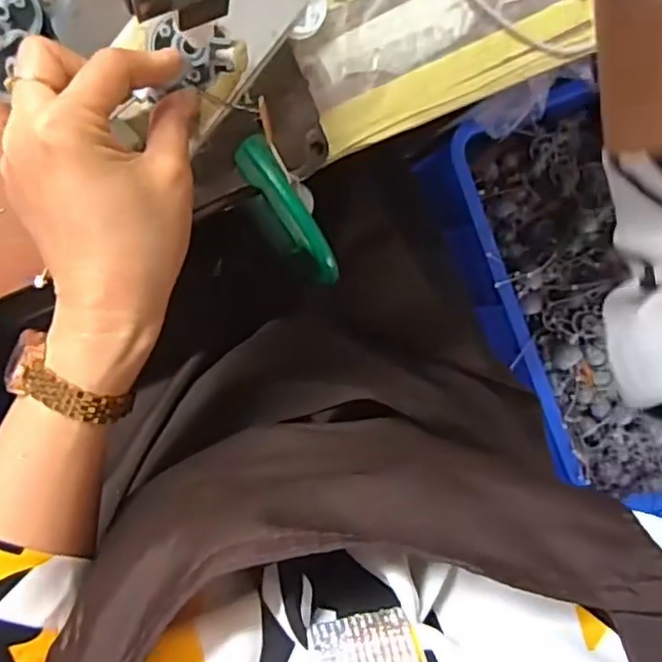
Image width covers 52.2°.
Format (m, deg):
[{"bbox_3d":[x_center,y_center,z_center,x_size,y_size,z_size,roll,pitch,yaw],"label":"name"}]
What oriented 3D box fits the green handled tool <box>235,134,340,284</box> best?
[{"bbox_3d":[-0.021,-0.063,0.356,0.017,0.016,0.085,-34,98,-8],"label":"green handled tool"}]

